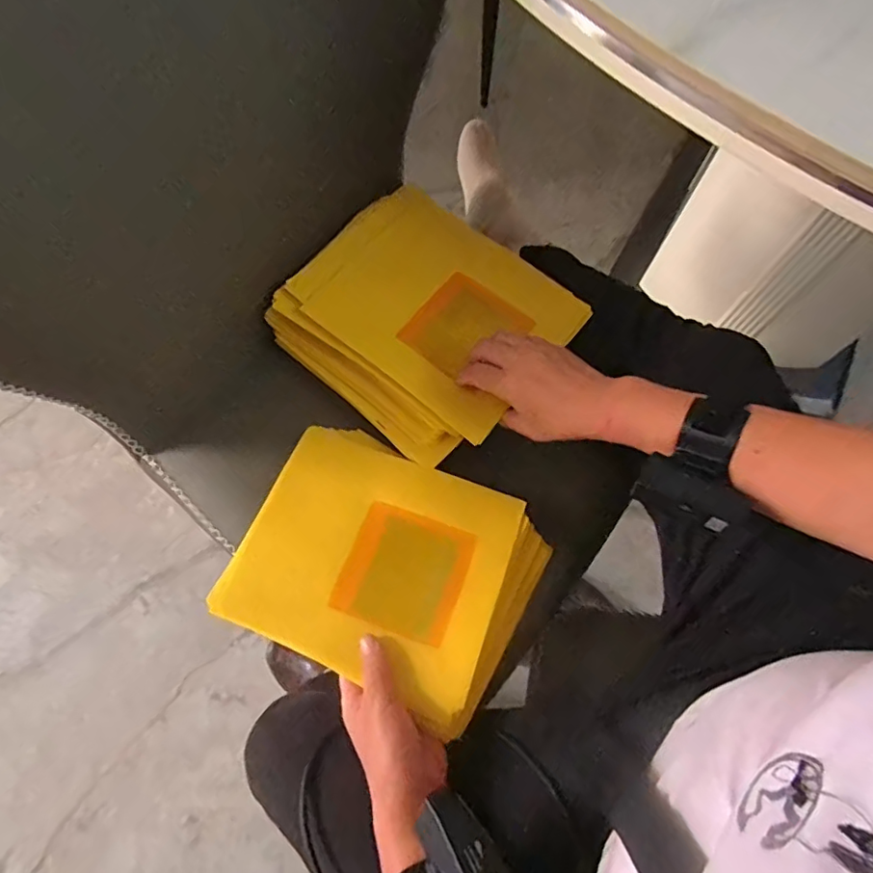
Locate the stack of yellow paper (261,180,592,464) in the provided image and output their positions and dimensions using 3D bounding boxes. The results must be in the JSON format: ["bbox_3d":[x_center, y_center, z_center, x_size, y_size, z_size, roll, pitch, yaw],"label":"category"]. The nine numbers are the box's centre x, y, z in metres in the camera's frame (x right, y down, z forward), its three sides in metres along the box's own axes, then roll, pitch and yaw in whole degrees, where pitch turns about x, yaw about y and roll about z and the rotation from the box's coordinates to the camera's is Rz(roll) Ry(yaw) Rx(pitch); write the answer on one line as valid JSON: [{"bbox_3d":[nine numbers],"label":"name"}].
[{"bbox_3d":[-0.011,-0.122,0.558,0.249,0.048,0.226,39,74,11],"label":"stack of yellow paper"}]

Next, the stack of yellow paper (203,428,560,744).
[{"bbox_3d":[-0.040,0.109,0.478,0.243,0.050,0.196,25,72,7],"label":"stack of yellow paper"}]

